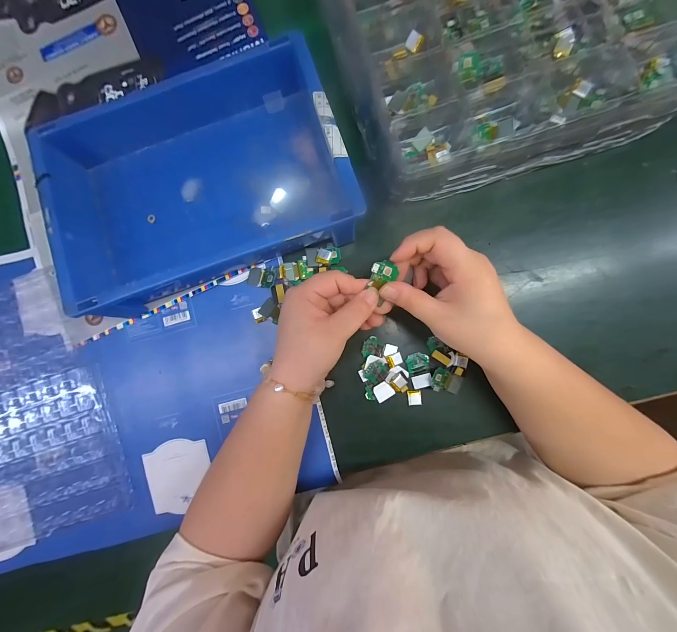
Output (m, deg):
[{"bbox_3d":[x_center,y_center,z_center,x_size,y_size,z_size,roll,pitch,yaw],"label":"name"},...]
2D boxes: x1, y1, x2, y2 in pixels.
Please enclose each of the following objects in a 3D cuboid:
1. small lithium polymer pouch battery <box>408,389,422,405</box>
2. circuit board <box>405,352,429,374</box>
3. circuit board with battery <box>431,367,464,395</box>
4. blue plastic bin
[{"bbox_3d":[0.085,0.092,0.320,0.015,0.004,0.017,-6,86,3],"label":"small lithium polymer pouch battery"},{"bbox_3d":[0.089,0.053,0.321,0.024,0.004,0.022,-13,86,3],"label":"circuit board"},{"bbox_3d":[0.120,0.073,0.314,0.037,0.004,0.025,25,83,-19],"label":"circuit board with battery"},{"bbox_3d":[-0.153,-0.157,0.314,0.304,0.070,0.242,-19,86,2],"label":"blue plastic bin"}]

